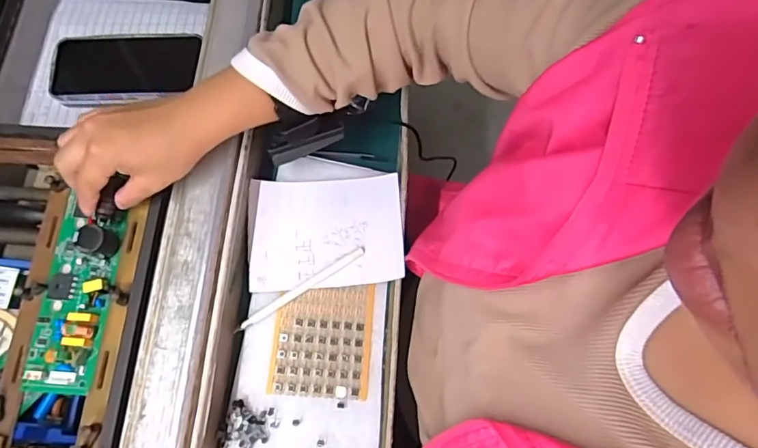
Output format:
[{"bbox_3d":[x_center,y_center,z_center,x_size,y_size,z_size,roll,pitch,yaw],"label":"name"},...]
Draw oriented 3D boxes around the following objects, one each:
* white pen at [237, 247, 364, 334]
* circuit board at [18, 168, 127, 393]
[{"bbox_3d":[-0.070,0.057,0.441,0.129,0.005,0.010,-31,76,-9],"label":"white pen"},{"bbox_3d":[-0.248,0.051,0.398,0.058,0.033,0.162,5,77,2],"label":"circuit board"}]

